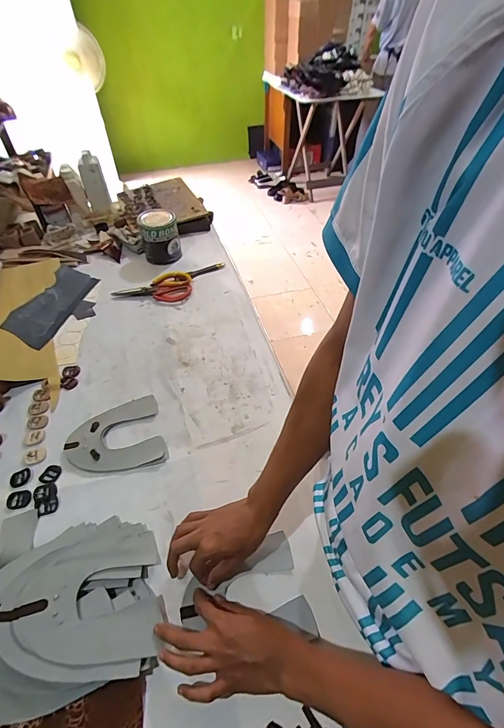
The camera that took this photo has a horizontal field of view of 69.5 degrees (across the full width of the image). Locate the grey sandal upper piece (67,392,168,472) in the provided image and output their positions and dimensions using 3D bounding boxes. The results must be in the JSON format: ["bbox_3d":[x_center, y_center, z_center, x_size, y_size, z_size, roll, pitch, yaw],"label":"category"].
[{"bbox_3d":[-0.251,0.134,0.669,0.165,0.012,0.153,-16,48,-13],"label":"grey sandal upper piece"}]

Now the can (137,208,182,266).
[{"bbox_3d":[-0.269,-0.373,1.073,0.107,0.120,0.097,-17,49,-15],"label":"can"}]

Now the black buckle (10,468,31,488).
[{"bbox_3d":[-0.396,0.195,0.620,0.032,0.004,0.031,-12,48,-12],"label":"black buckle"}]

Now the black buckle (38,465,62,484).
[{"bbox_3d":[-0.346,0.189,0.623,0.028,0.004,0.034,12,48,12],"label":"black buckle"}]

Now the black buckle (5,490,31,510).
[{"bbox_3d":[-0.381,0.222,0.594,0.036,0.004,0.031,-12,48,-10],"label":"black buckle"}]

